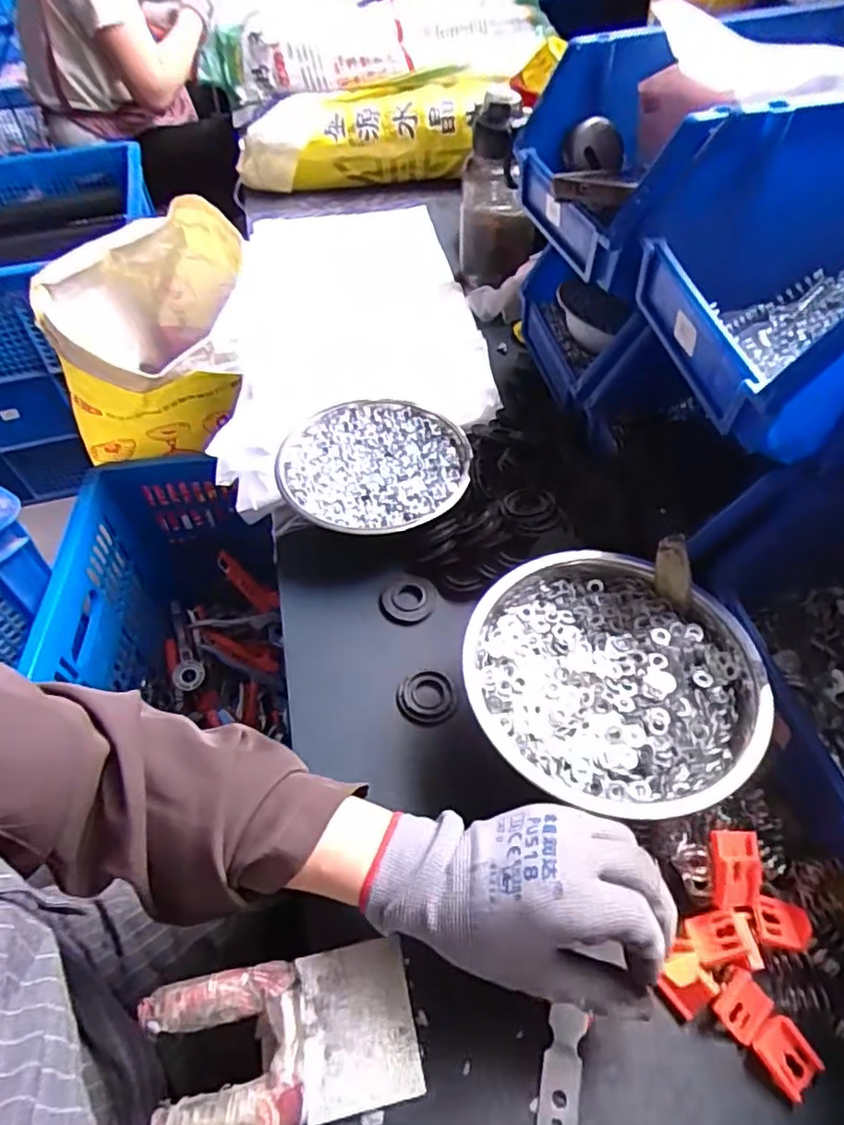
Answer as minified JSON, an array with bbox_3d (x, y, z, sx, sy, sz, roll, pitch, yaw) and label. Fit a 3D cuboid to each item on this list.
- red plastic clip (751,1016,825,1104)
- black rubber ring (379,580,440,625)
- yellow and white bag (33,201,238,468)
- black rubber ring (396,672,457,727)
[{"bbox_3d":[0.192,0.259,0.338,0.026,0.008,0.030,-28,55,-19],"label":"red plastic clip"},{"bbox_3d":[-0.010,0.032,0.534,0.047,0.004,0.043,-1,51,1],"label":"black rubber ring"},{"bbox_3d":[-0.357,-0.309,0.896,0.237,0.239,0.344,-7,51,-4],"label":"yellow and white bag"},{"bbox_3d":[0.003,0.101,0.476,0.043,0.004,0.042,-1,51,1],"label":"black rubber ring"}]

